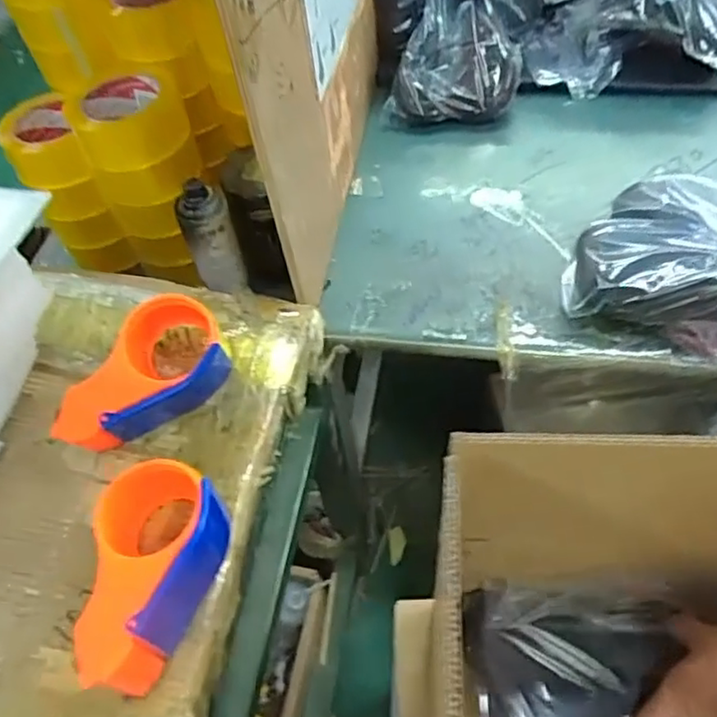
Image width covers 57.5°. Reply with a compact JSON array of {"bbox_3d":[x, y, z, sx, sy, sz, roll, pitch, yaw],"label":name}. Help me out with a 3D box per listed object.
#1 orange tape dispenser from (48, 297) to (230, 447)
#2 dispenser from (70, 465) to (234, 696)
[{"bbox_3d":[-0.184,0.017,0.567,0.147,0.089,0.090,-20,55,-8],"label":"orange tape dispenser"},{"bbox_3d":[-0.160,0.153,0.474,0.086,0.073,0.153,13,58,15],"label":"dispenser"}]

